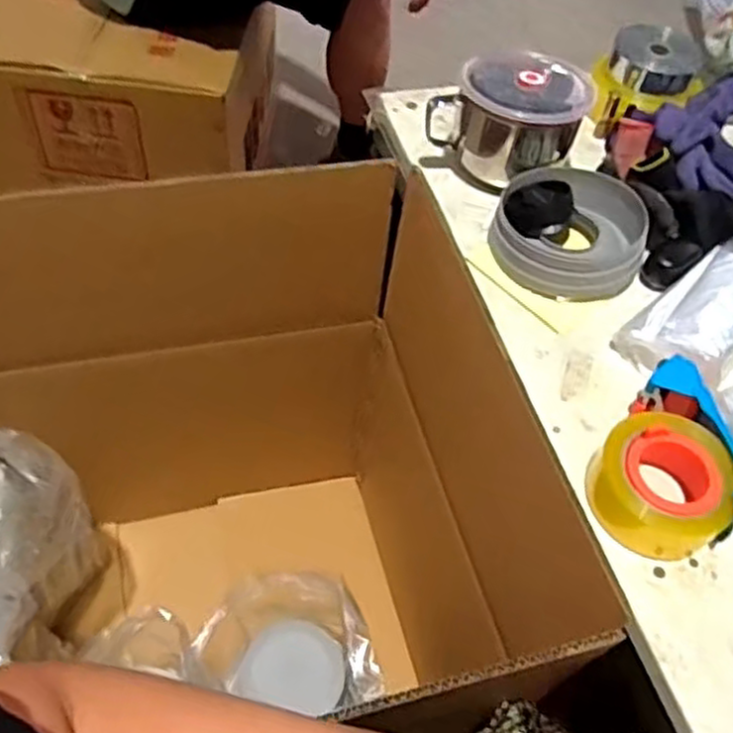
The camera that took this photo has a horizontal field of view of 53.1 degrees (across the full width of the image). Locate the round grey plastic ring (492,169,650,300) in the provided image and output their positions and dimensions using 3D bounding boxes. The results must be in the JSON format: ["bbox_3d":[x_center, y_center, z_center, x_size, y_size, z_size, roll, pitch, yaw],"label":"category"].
[{"bbox_3d":[0.210,-0.142,0.767,0.140,0.058,0.149,2,53,-3],"label":"round grey plastic ring"}]

